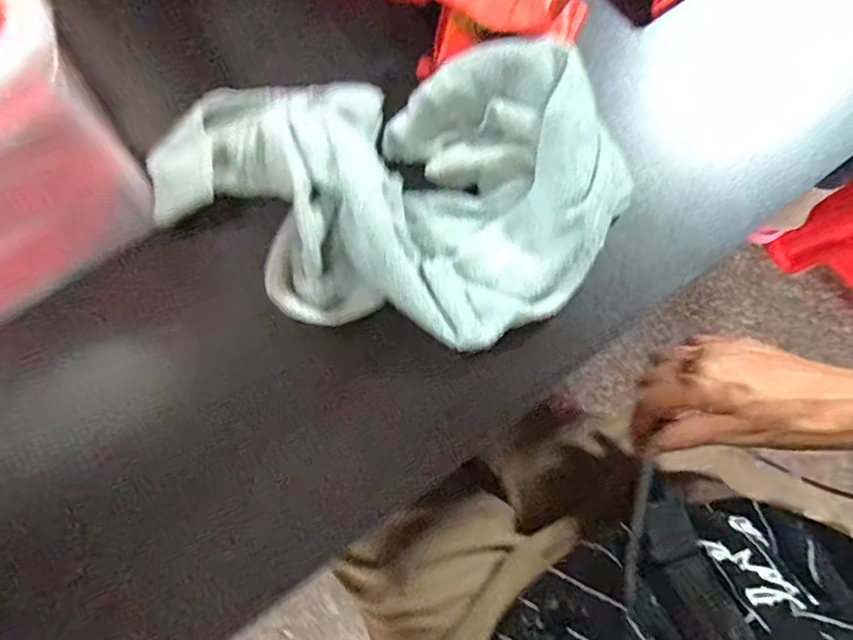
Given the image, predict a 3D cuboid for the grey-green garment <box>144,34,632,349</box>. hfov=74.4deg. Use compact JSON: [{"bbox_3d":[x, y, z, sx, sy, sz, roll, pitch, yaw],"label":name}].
[{"bbox_3d":[-0.020,-0.061,0.277,0.234,0.057,0.136,3,78,0],"label":"grey-green garment"}]

